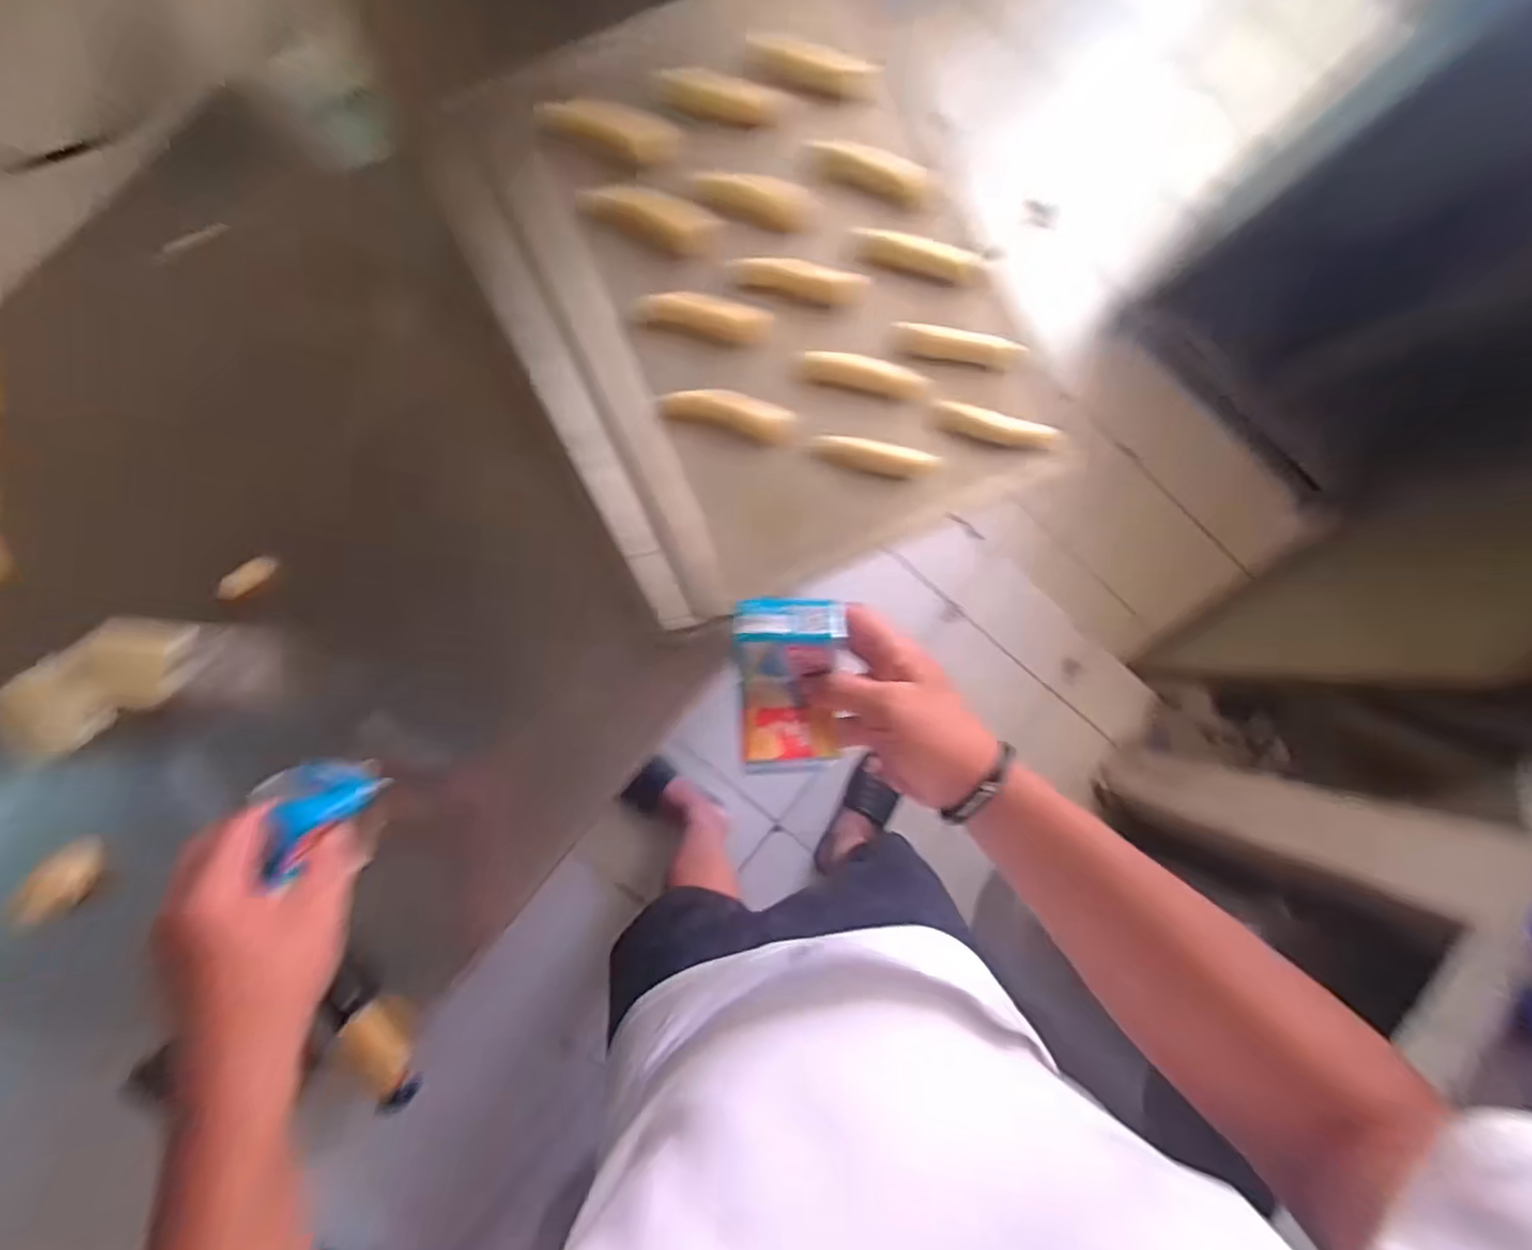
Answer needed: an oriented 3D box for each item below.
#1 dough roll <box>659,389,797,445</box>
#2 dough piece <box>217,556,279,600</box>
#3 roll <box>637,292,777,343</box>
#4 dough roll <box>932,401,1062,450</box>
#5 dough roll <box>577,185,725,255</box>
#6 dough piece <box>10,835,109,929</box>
[{"bbox_3d":[-0.028,-0.168,0.512,0.105,0.017,0.026,7,88,-18],"label":"dough roll"},{"bbox_3d":[-0.403,-0.037,0.503,0.016,0.009,0.045,45,70,-2],"label":"dough piece"},{"bbox_3d":[-0.048,-0.250,0.522,0.105,0.020,0.025,8,88,-5],"label":"roll"},{"bbox_3d":[0.183,-0.156,0.511,0.096,0.023,0.018,15,87,-4],"label":"dough roll"},{"bbox_3d":[-0.088,-0.321,0.506,0.104,0.015,0.038,15,87,-4],"label":"dough roll"},{"bbox_3d":[-0.520,0.189,0.479,0.021,0.033,0.067,27,86,-4],"label":"dough piece"}]

